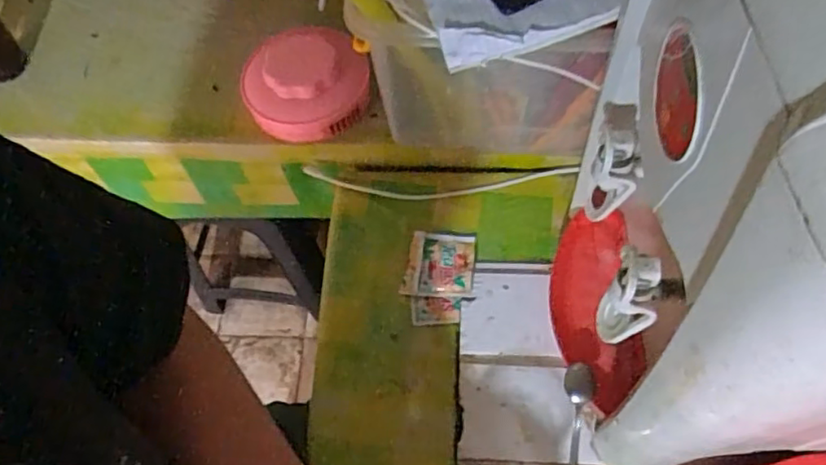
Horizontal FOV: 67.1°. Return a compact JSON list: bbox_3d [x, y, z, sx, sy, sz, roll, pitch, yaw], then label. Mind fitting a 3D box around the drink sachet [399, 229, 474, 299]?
[{"bbox_3d":[0.028,0.035,0.680,0.074,0.010,0.073,3,63,6],"label":"drink sachet"}]

